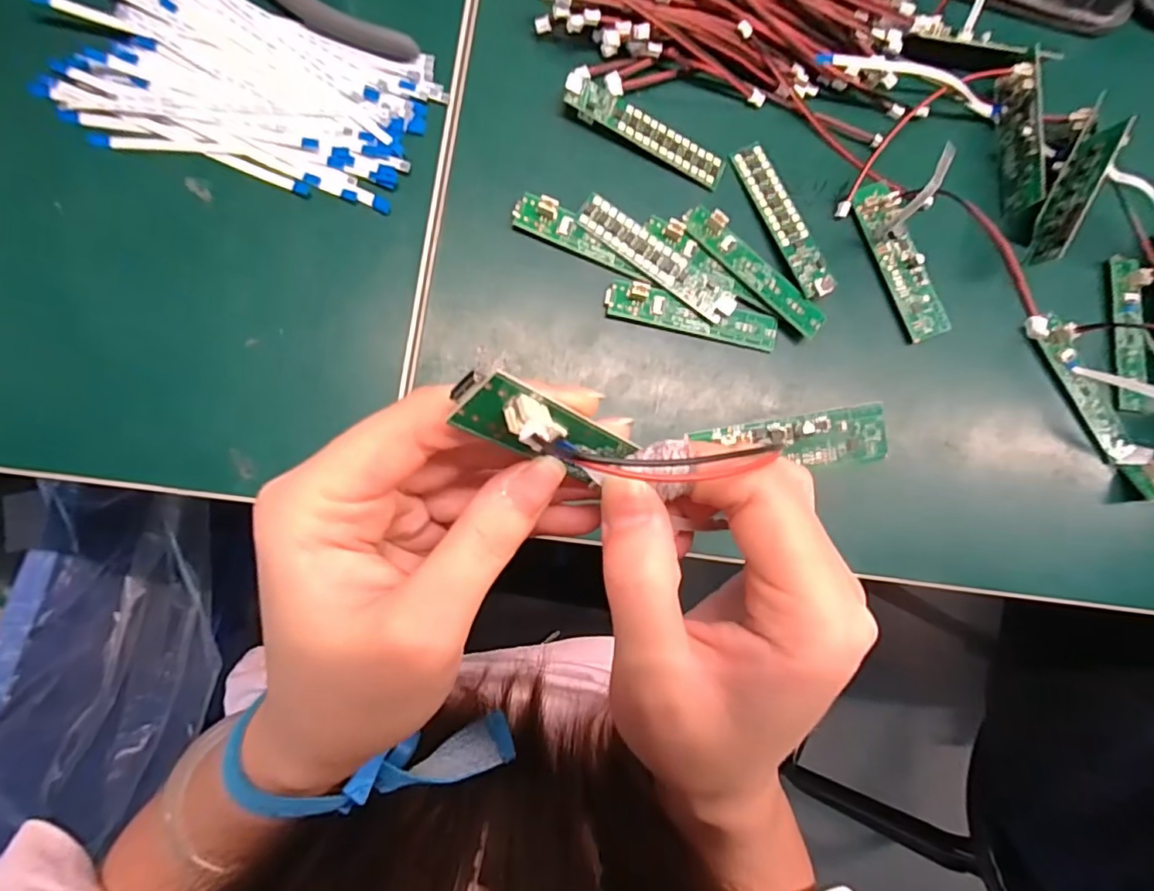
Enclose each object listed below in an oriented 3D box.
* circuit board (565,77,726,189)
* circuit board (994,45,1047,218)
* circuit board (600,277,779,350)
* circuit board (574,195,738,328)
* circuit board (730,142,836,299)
[{"bbox_3d":[0.036,-0.152,0.275,0.081,0.009,0.019,27,83,-6],"label":"circuit board"},{"bbox_3d":[0.234,-0.164,0.301,0.010,0.023,0.079,3,86,-9],"label":"circuit board"},{"bbox_3d":[0.056,-0.062,0.271,0.084,0.005,0.018,11,85,-8],"label":"circuit board"},{"bbox_3d":[0.038,-0.088,0.267,0.083,0.009,0.017,37,82,-5],"label":"circuit board"},{"bbox_3d":[0.102,-0.111,0.279,0.016,0.004,0.085,-25,83,-2],"label":"circuit board"}]

